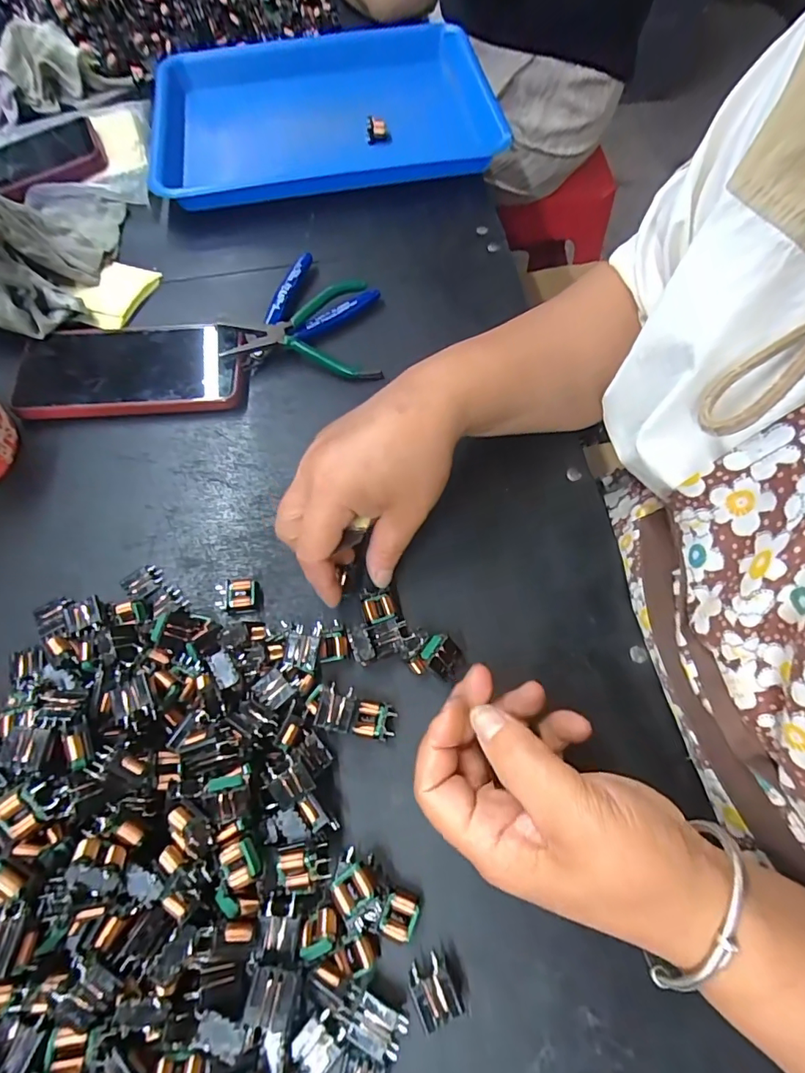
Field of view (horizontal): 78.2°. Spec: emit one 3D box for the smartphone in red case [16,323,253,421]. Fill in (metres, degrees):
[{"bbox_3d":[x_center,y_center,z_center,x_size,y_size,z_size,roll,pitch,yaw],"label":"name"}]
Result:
[{"bbox_3d":[-0.211,-0.126,0.376,0.178,0.017,0.079,-6,66,-1],"label":"smartphone in red case"}]

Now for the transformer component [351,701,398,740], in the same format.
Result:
[{"bbox_3d":[-0.015,0.100,0.271,0.022,0.007,0.020,9,66,6],"label":"transformer component"}]

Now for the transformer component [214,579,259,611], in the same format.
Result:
[{"bbox_3d":[-0.101,0.036,0.303,0.024,0.009,0.018,-4,66,0],"label":"transformer component"}]

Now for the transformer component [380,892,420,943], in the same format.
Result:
[{"bbox_3d":[-0.001,0.179,0.235,0.016,0.011,0.017,17,67,9],"label":"transformer component"}]

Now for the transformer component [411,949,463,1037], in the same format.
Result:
[{"bbox_3d":[0.014,0.203,0.221,0.018,0.011,0.021,-22,67,-8],"label":"transformer component"}]

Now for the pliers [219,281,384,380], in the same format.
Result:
[{"bbox_3d":[-0.078,-0.152,0.382,0.112,0.021,0.086,-12,66,-4],"label":"pliers"}]

